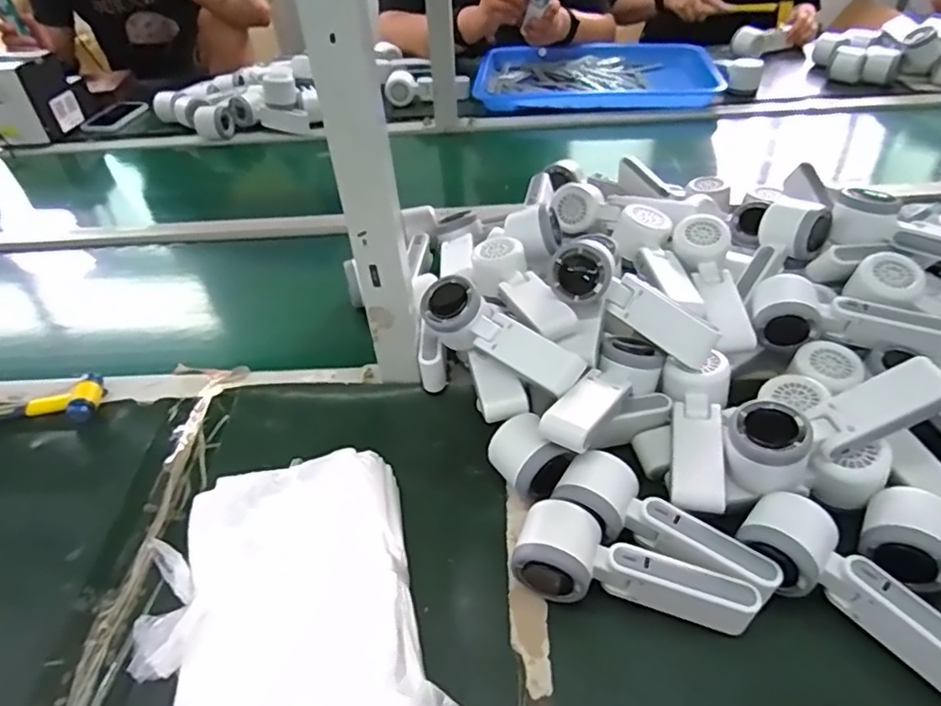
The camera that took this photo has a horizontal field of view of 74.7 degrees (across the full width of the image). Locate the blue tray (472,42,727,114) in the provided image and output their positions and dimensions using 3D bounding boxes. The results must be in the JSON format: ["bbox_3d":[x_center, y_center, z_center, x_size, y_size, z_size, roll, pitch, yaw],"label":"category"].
[{"bbox_3d":[0.257,-0.567,1.266,0.478,0.041,0.338,6,43,12],"label":"blue tray"}]

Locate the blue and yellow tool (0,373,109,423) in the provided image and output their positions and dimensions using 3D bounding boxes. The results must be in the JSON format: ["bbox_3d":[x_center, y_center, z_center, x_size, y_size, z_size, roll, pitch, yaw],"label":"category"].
[{"bbox_3d":[-0.503,0.065,0.629,0.239,0.024,0.052,-10,44,-4],"label":"blue and yellow tool"}]

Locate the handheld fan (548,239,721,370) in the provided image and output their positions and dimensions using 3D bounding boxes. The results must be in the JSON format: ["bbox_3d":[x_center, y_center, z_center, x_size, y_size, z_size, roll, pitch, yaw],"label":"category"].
[{"bbox_3d":[0.143,-0.044,0.557,0.162,0.065,0.072,34,53,8],"label":"handheld fan"}]

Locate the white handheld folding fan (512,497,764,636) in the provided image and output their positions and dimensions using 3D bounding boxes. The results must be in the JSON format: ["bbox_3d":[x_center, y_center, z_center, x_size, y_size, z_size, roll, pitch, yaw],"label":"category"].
[{"bbox_3d":[0.114,0.165,0.441,0.162,0.053,0.056,16,48,21],"label":"white handheld folding fan"}]

